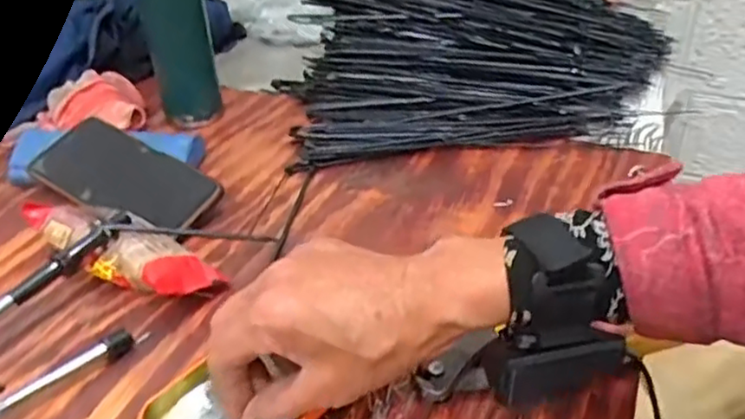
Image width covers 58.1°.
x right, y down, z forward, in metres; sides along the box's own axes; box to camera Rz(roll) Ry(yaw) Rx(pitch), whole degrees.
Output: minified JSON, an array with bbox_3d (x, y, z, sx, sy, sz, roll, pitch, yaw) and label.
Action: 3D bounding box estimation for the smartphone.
[{"bbox_3d":[-0.204,-0.028,0.553,0.166,0.011,0.074,24,64,23],"label":"smartphone"}]

